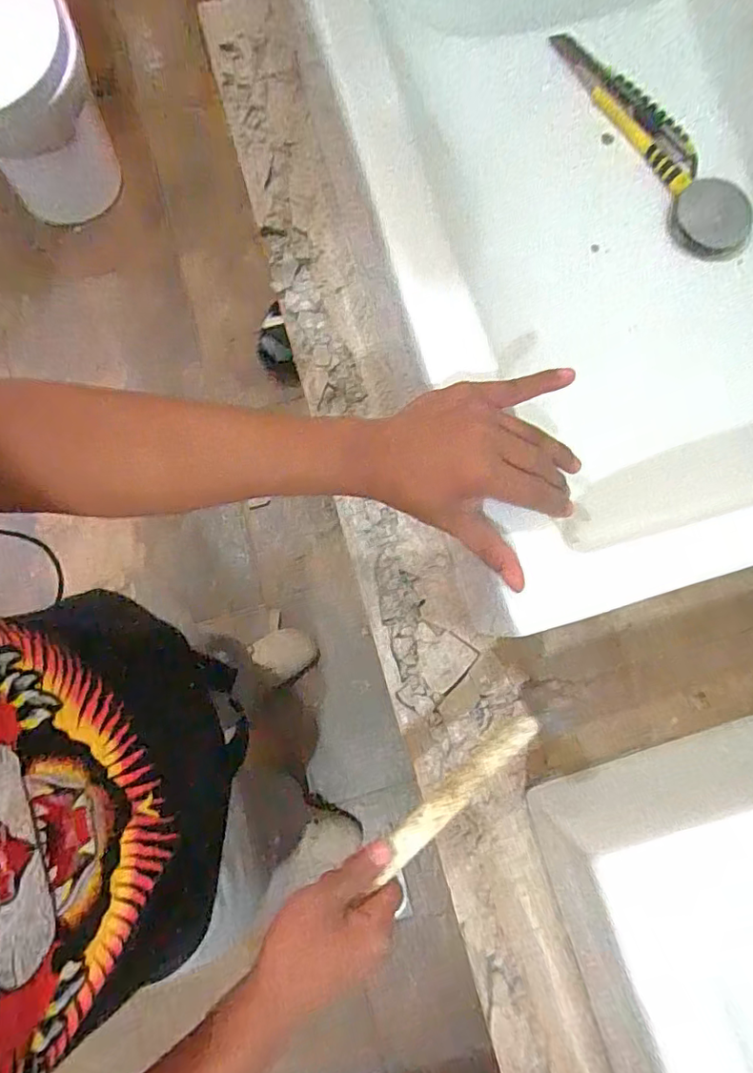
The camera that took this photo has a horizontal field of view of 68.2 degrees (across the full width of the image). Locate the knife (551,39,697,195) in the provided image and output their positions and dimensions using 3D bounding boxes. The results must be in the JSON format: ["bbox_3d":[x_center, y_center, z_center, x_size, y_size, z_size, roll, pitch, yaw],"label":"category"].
[{"bbox_3d":[0.221,-0.386,0.499,0.037,0.021,0.183,-36,82,-7],"label":"knife"}]

